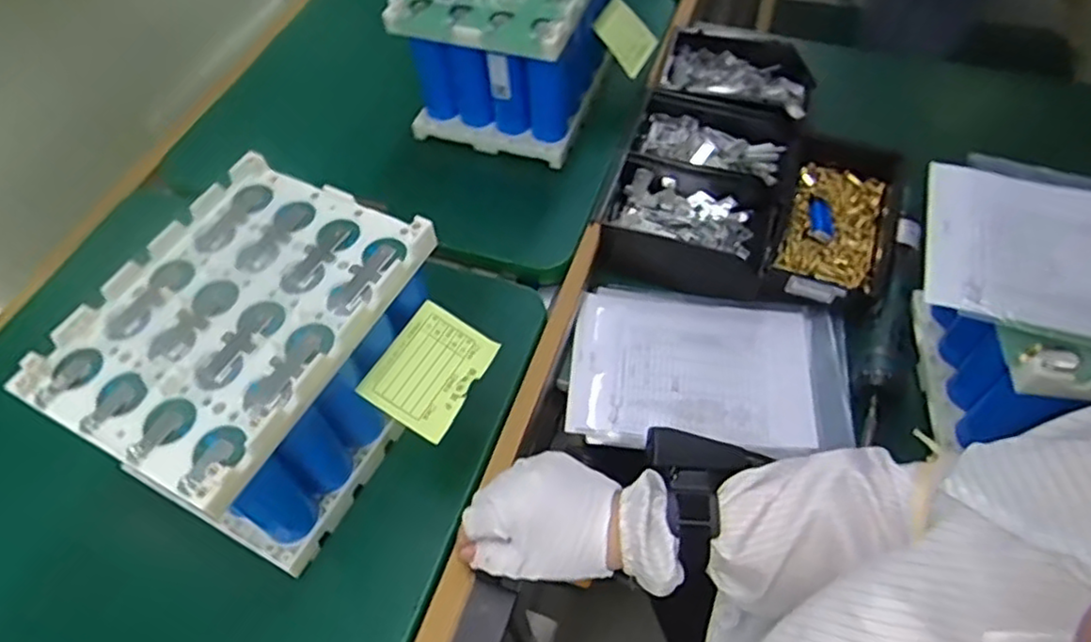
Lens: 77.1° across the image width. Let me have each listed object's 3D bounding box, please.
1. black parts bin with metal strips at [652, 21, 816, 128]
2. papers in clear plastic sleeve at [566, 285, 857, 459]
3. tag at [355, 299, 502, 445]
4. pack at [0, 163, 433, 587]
[{"bbox_3d":[0.216,-0.273,0.782,0.173,0.054,0.130,13,51,15],"label":"black parts bin with metal strips"},{"bbox_3d":[0.152,0.041,0.640,0.246,0.018,0.168,4,50,7],"label":"papers in clear plastic sleeve"},{"bbox_3d":[-0.084,0.035,0.507,0.069,0.011,0.090,33,61,1],"label":"tag"},{"bbox_3d":[-0.208,0.043,0.531,0.178,0.184,0.227,21,54,21],"label":"pack"}]

